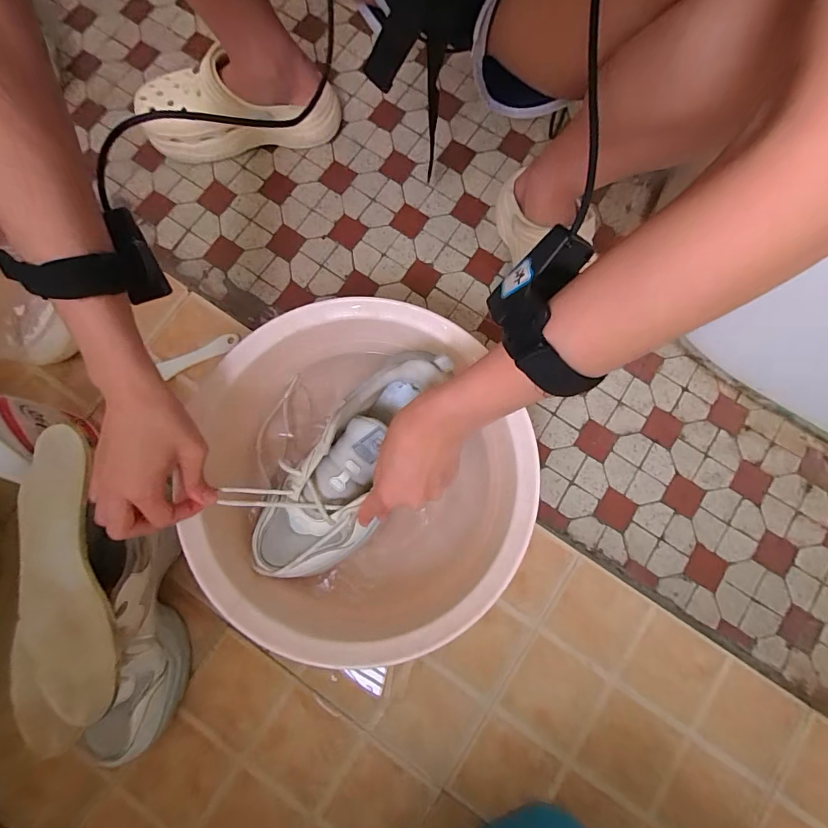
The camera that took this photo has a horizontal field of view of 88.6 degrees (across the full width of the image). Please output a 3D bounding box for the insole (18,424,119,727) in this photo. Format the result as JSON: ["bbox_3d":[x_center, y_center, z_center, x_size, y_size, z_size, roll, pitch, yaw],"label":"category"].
[{"bbox_3d":[-0.314,0.141,0.372,0.074,0.030,0.245,-14,79,-3],"label":"insole"}]

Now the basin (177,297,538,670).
[{"bbox_3d":[-0.050,0.052,0.465,0.336,0.125,0.308,0,79,0],"label":"basin"}]

